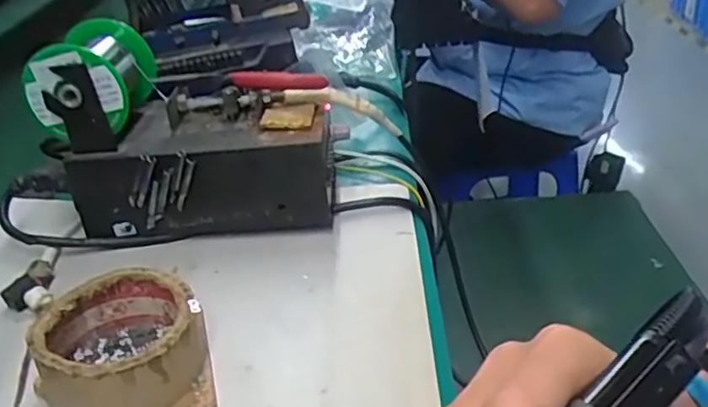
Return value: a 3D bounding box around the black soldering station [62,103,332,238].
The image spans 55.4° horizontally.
[{"bbox_3d":[-0.104,-0.022,0.494,0.176,0.079,0.085,0,32,6],"label":"black soldering station"}]

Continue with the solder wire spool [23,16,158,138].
[{"bbox_3d":[-0.182,-0.091,0.471,0.065,0.062,0.079,-2,32,3],"label":"solder wire spool"}]

